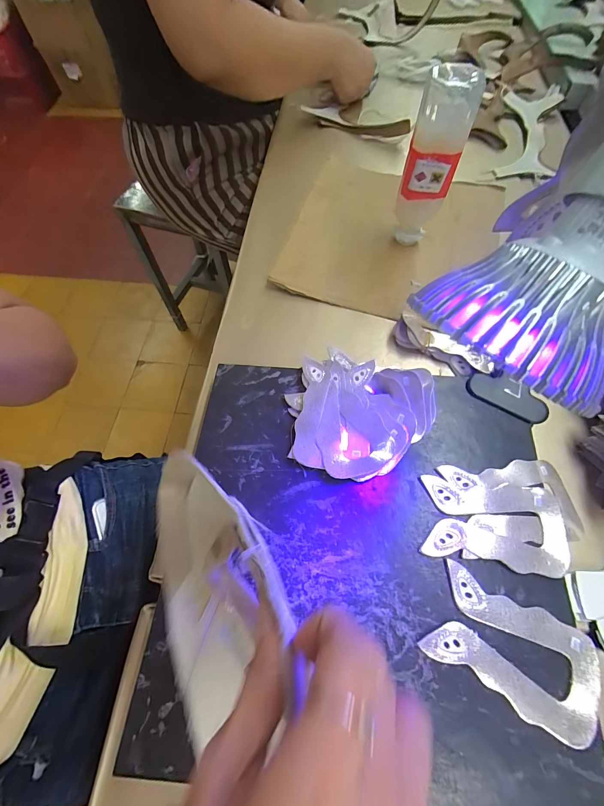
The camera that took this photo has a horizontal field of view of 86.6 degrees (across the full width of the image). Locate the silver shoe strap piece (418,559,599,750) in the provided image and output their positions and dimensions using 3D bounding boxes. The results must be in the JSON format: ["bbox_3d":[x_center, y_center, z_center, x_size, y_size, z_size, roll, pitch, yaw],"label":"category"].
[{"bbox_3d":[0.148,0.172,0.223,0.108,0.004,0.064,26,67,13],"label":"silver shoe strap piece"}]

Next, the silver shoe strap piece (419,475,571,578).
[{"bbox_3d":[0.156,0.097,0.261,0.109,0.005,0.066,6,64,4],"label":"silver shoe strap piece"}]

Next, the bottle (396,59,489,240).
[{"bbox_3d":[0.149,-0.268,0.374,0.056,0.170,0.057,21,65,11],"label":"bottle"}]

